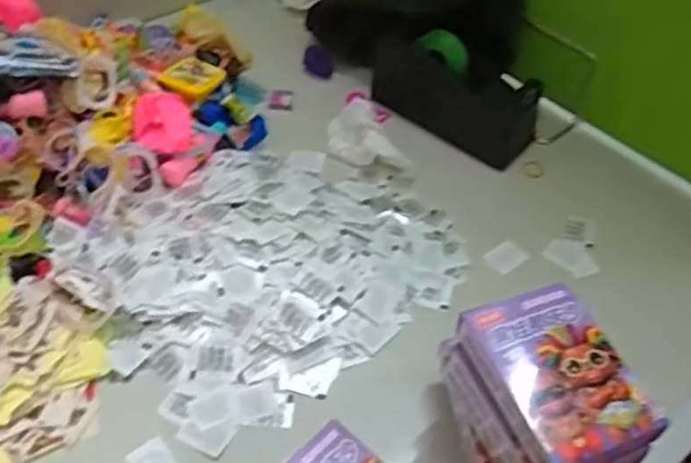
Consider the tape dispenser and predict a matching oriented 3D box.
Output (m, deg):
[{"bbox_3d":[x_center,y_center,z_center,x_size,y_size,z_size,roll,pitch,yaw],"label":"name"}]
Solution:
[{"bbox_3d":[0.095,-0.124,0.606,0.155,0.076,0.047,25,52,16],"label":"tape dispenser"}]

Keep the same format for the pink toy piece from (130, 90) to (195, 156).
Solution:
[{"bbox_3d":[-0.143,-0.085,0.533,0.045,0.028,0.041,3,49,-3],"label":"pink toy piece"}]

